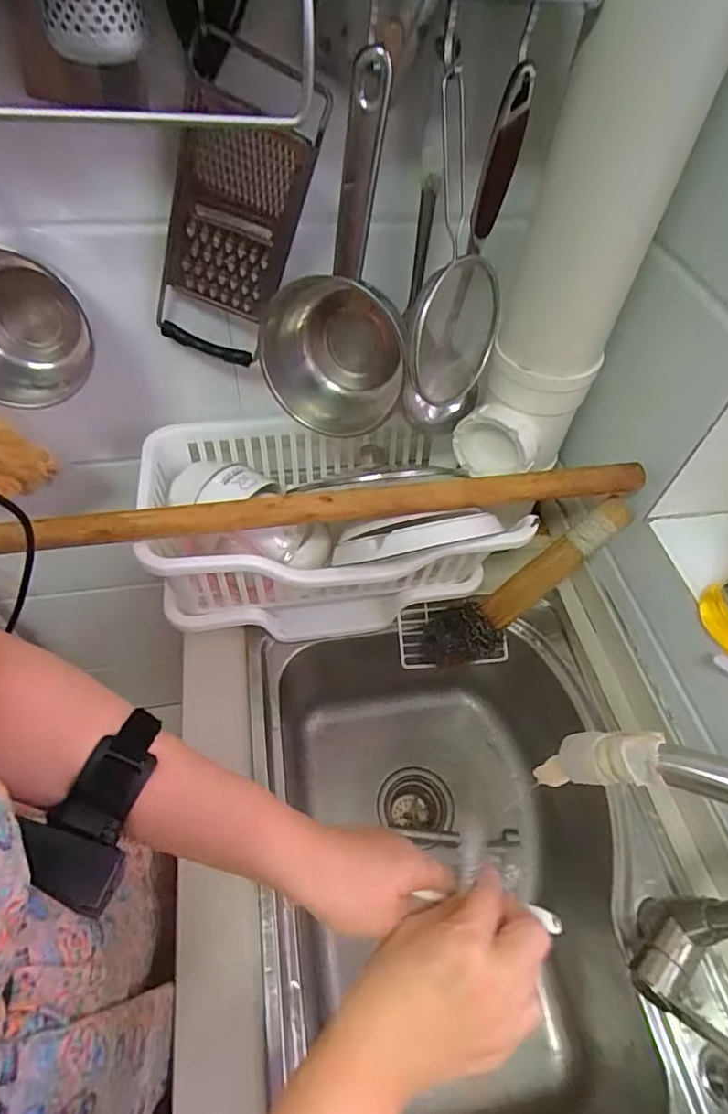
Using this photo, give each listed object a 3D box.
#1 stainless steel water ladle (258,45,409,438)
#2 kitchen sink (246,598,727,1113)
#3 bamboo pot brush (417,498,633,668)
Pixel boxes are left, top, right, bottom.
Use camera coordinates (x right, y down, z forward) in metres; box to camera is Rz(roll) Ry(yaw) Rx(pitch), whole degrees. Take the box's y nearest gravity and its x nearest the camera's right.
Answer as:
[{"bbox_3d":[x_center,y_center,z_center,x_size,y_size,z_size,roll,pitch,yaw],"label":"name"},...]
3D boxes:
[{"bbox_3d":[-0.027,-0.255,0.490,0.135,0.293,0.086,-1,53,-4],"label":"stainless steel water ladle"},{"bbox_3d":[0.099,0.370,0.653,0.433,0.230,0.568,-5,53,-7],"label":"kitchen sink"},{"bbox_3d":[0.198,0.034,0.674,0.301,0.050,0.078,-39,58,11],"label":"bamboo pot brush"}]

